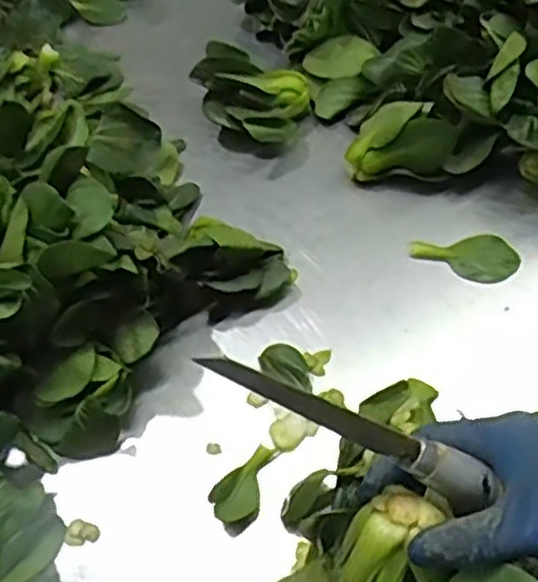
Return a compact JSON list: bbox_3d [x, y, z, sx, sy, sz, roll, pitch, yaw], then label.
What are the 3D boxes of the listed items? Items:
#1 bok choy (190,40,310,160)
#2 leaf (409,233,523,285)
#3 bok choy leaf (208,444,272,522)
[{"bbox_3d":[-0.027,-0.194,0.724,0.139,0.050,0.100,30,63,21],"label":"bok choy"},{"bbox_3d":[0.168,-0.032,0.630,0.090,0.005,0.044,14,59,12],"label":"leaf"},{"bbox_3d":[-0.015,0.140,0.524,0.030,0.021,0.059,37,66,24],"label":"bok choy leaf"}]

